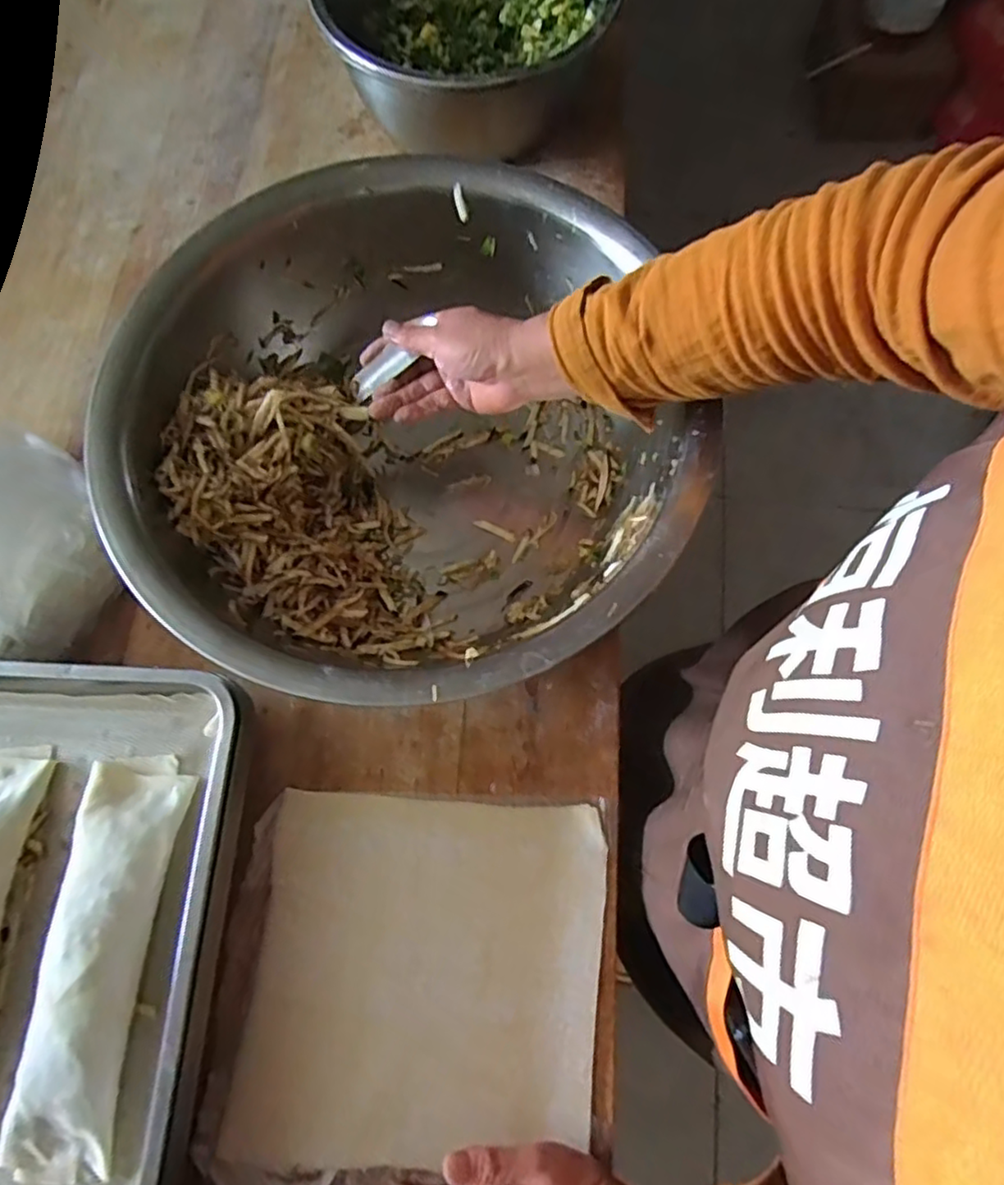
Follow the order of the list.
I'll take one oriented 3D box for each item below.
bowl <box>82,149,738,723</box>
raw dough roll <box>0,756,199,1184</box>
[{"bbox_3d":[-0.072,-0.135,0.538,0.405,0.140,0.454,-18,74,-3],"label":"bowl"},{"bbox_3d":[-0.287,0.255,0.448,0.079,0.039,0.271,5,74,3],"label":"raw dough roll"}]

